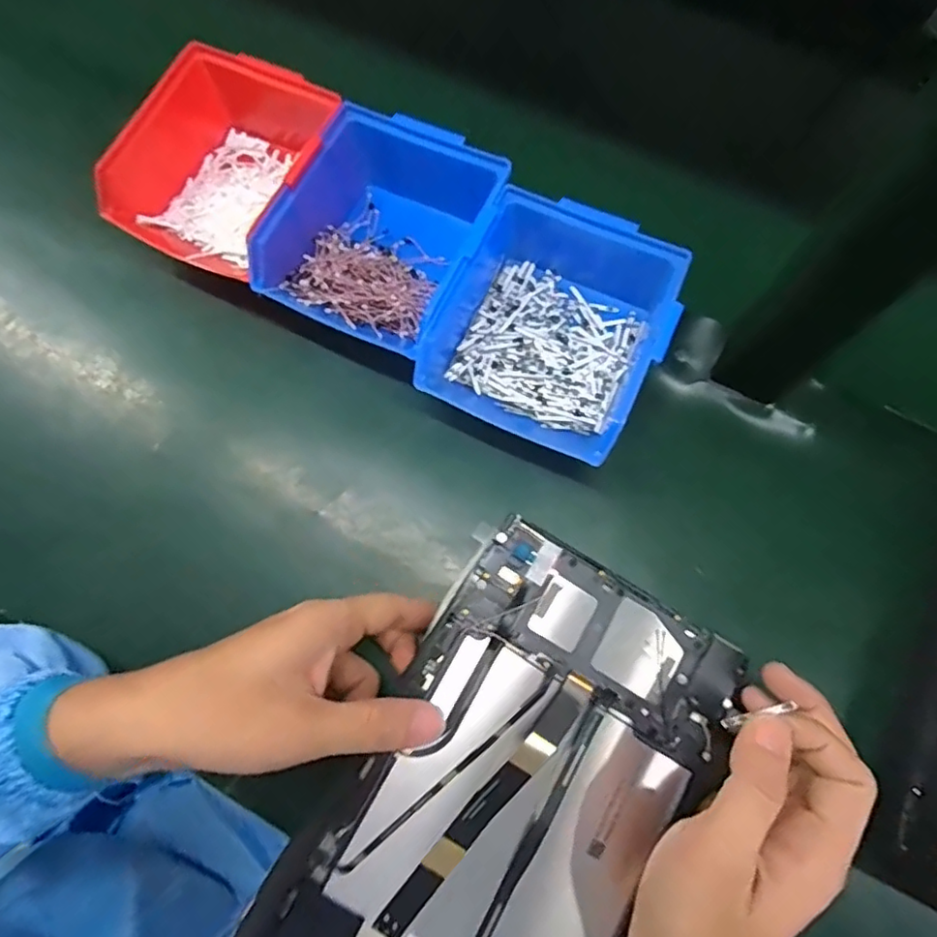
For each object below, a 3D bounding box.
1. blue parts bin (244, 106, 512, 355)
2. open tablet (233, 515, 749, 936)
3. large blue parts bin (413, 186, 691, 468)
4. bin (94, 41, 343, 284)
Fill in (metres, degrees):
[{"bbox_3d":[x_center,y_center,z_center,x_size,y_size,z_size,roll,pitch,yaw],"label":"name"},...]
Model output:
[{"bbox_3d":[-0.049,-0.153,0.377,0.118,0.063,0.151,30,75,9],"label":"blue parts bin"},{"bbox_3d":[0.022,0.160,0.284,0.152,0.009,0.236,32,77,1],"label":"open tablet"},{"bbox_3d":[0.053,-0.092,0.363,0.133,0.064,0.150,20,74,7],"label":"large blue parts bin"},{"bbox_3d":[-0.148,-0.213,0.403,0.118,0.070,0.175,27,75,9],"label":"bin"}]

